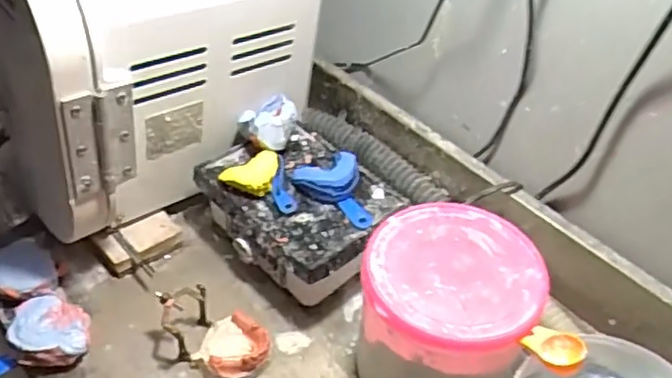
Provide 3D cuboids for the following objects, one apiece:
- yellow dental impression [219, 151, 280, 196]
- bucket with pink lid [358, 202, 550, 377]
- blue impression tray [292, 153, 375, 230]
[{"bbox_3d":[-0.098,-0.020,0.734,0.058,0.029,0.055,4,44,-3],"label":"yellow dental impression"},{"bbox_3d":[0.100,0.132,0.619,0.150,0.179,0.152,4,44,-3],"label":"bucket with pink lid"},{"bbox_3d":[-0.004,0.001,0.721,0.076,0.032,0.099,-7,45,-14],"label":"blue impression tray"}]

